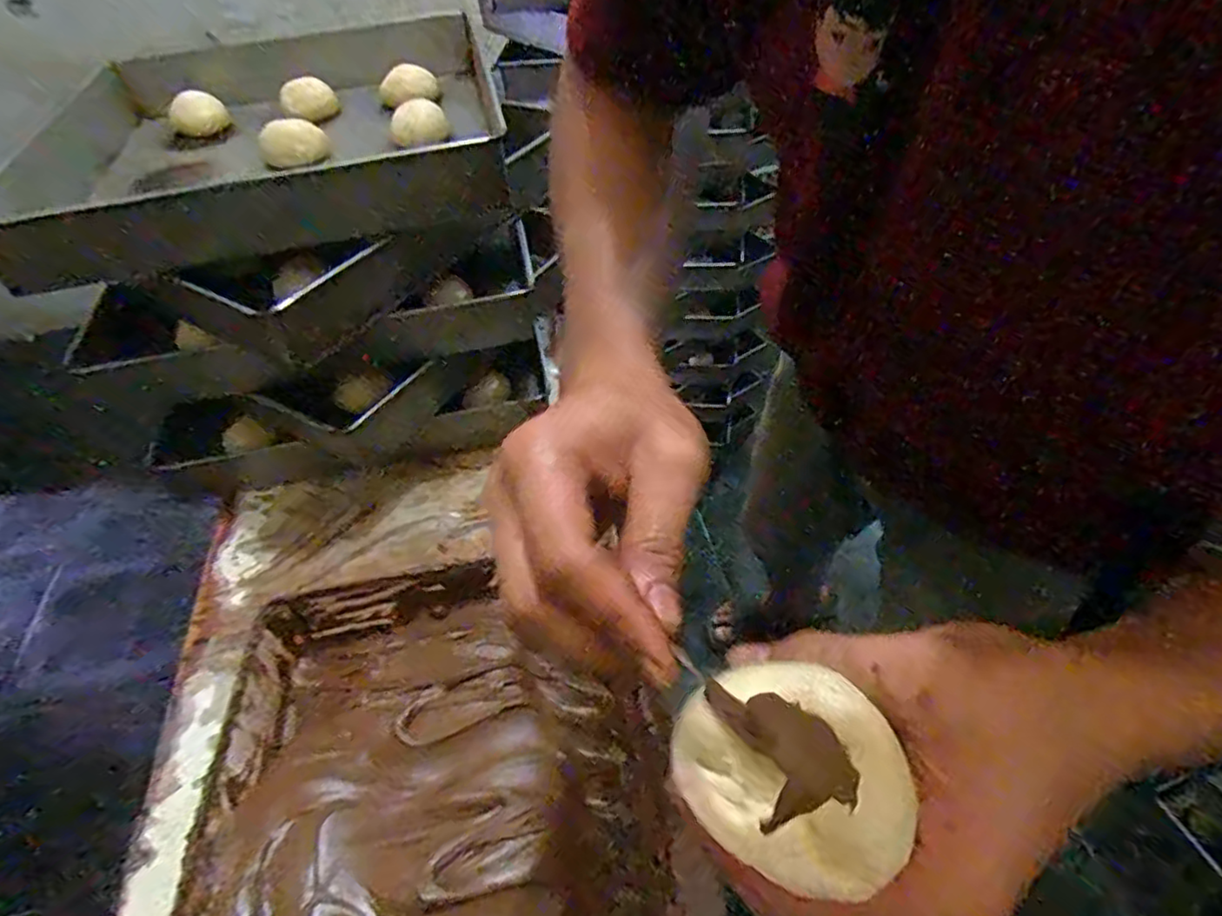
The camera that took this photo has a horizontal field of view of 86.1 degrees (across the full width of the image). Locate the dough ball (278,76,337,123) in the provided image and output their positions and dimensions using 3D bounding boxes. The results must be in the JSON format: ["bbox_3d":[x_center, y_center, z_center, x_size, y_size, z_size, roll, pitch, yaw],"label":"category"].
[{"bbox_3d":[-0.348,-0.413,0.752,0.058,0.037,0.051,-17,48,-10],"label":"dough ball"}]

